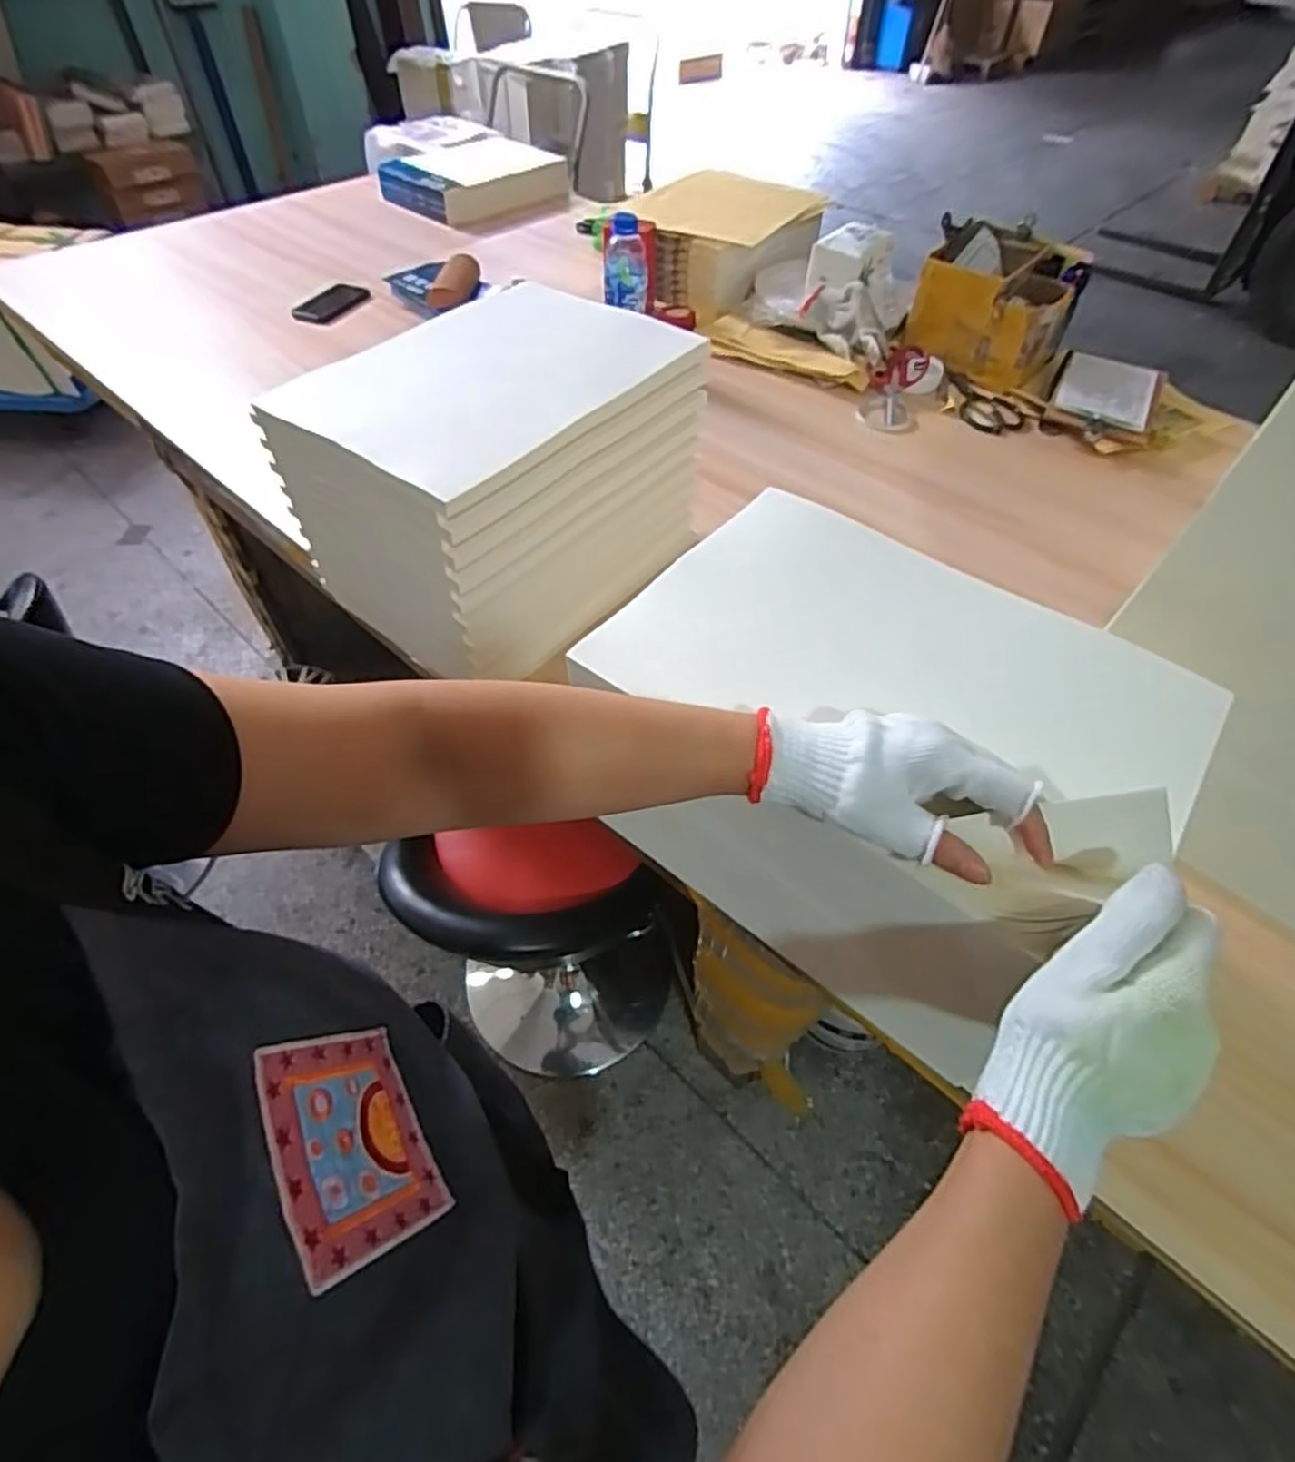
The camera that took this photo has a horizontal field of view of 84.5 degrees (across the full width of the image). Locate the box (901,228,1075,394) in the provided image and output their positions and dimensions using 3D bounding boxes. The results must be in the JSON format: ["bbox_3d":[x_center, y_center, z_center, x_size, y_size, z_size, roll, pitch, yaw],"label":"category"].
[{"bbox_3d":[0.580,-0.698,1.180,0.223,0.133,0.217,37,60,24],"label":"box"}]

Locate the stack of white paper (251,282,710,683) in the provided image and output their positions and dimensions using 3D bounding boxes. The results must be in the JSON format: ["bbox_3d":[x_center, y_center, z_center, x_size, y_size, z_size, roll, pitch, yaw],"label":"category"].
[{"bbox_3d":[-0.153,-0.291,0.771,0.270,0.204,0.364,32,58,21],"label":"stack of white paper"}]

